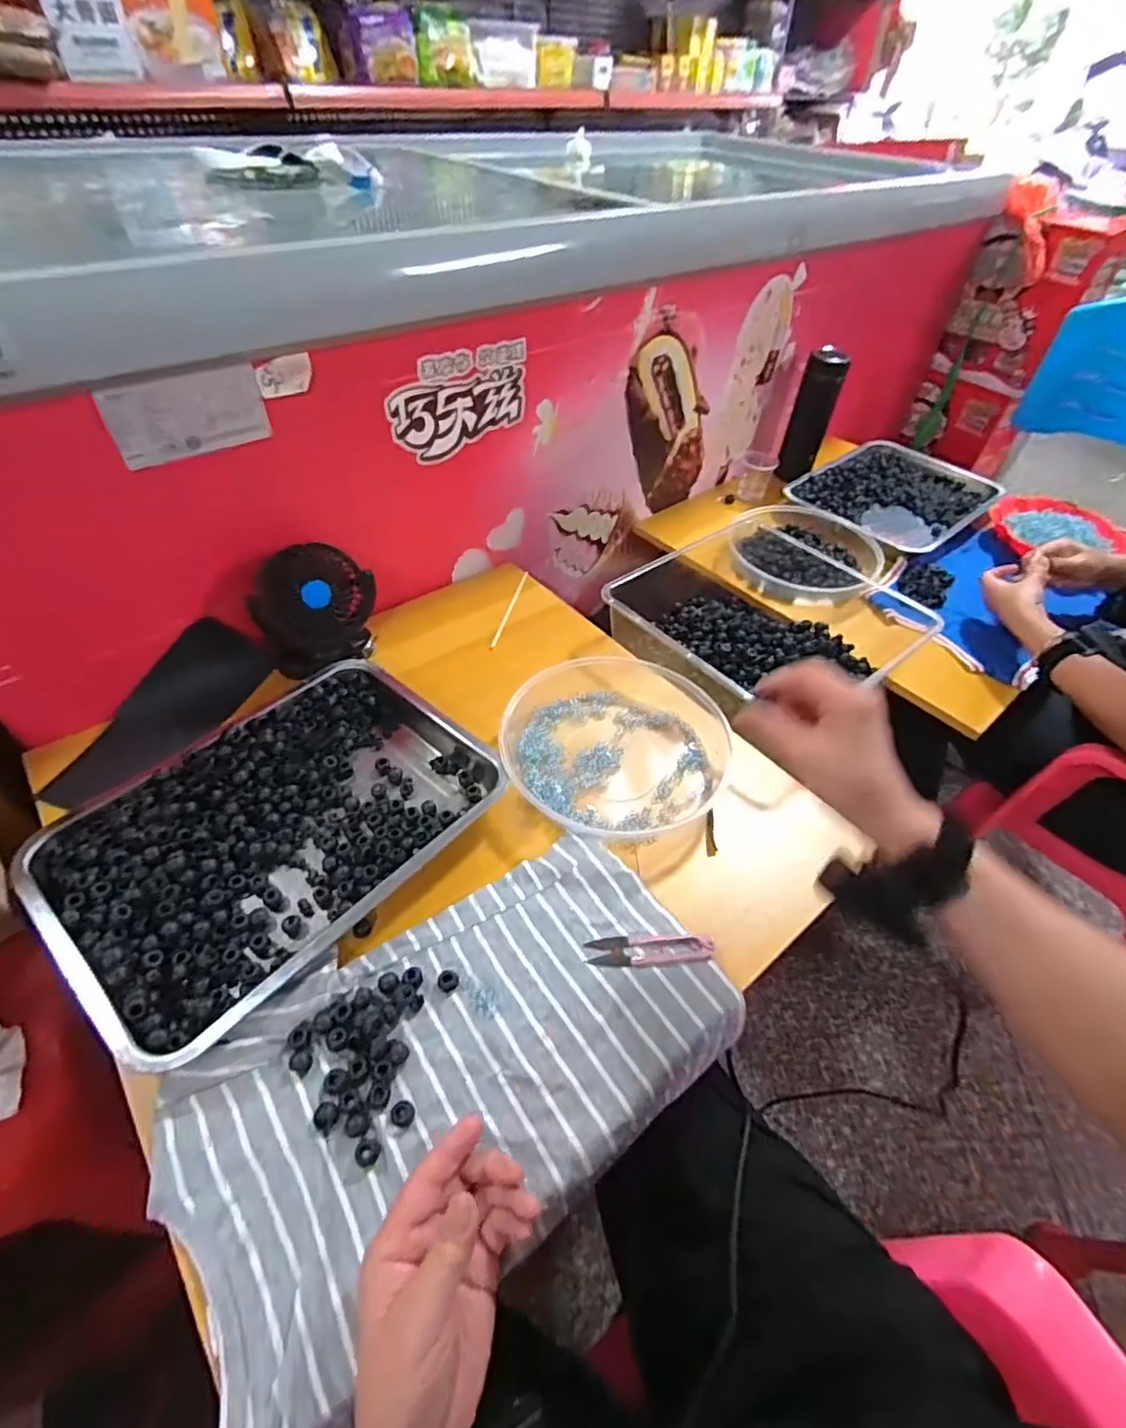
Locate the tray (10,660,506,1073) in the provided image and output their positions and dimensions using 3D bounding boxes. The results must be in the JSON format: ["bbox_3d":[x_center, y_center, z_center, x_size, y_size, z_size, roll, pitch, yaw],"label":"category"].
[{"bbox_3d":[-0.250,0.092,0.545,0.257,0.040,0.340,34,54,25],"label":"tray"}]

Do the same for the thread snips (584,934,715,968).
[{"bbox_3d":[0.071,0.190,0.499,0.100,0.008,0.025,-2,47,-6],"label":"thread snips"}]

